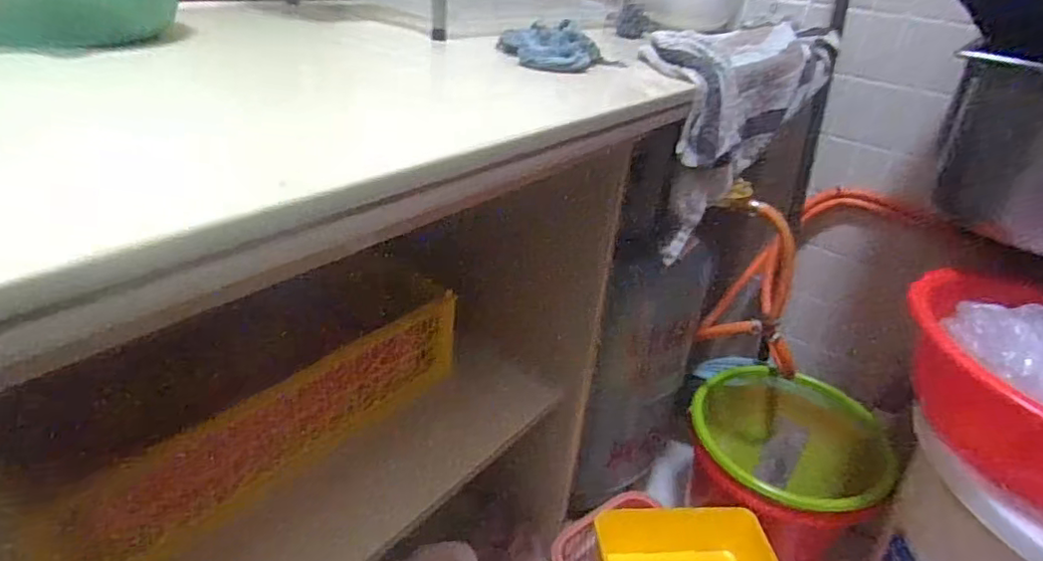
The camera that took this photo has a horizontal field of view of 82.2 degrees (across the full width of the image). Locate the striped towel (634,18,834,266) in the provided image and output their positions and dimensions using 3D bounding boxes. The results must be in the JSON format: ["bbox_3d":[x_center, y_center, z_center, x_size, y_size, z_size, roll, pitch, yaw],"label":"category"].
[{"bbox_3d":[0.288,-0.223,0.816,0.119,0.210,0.531,25,34,28],"label":"striped towel"}]

